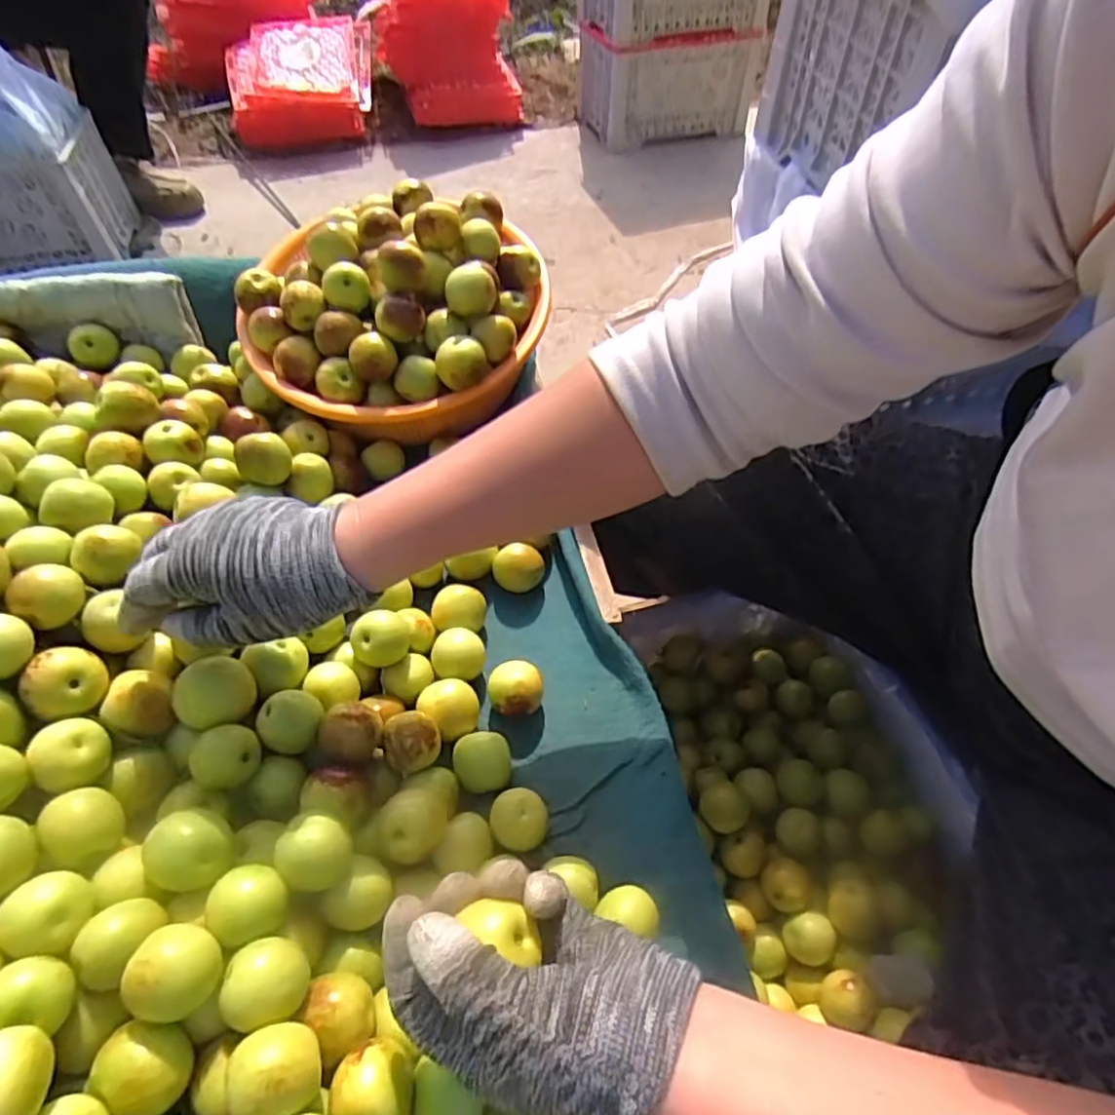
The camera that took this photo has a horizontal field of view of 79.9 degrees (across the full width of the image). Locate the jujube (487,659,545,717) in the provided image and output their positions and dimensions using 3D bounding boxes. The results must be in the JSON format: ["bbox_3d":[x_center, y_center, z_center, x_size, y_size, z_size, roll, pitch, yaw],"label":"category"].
[{"bbox_3d":[-0.029,0.090,0.448,0.035,0.037,0.030,-11,54,-9],"label":"jujube"}]

